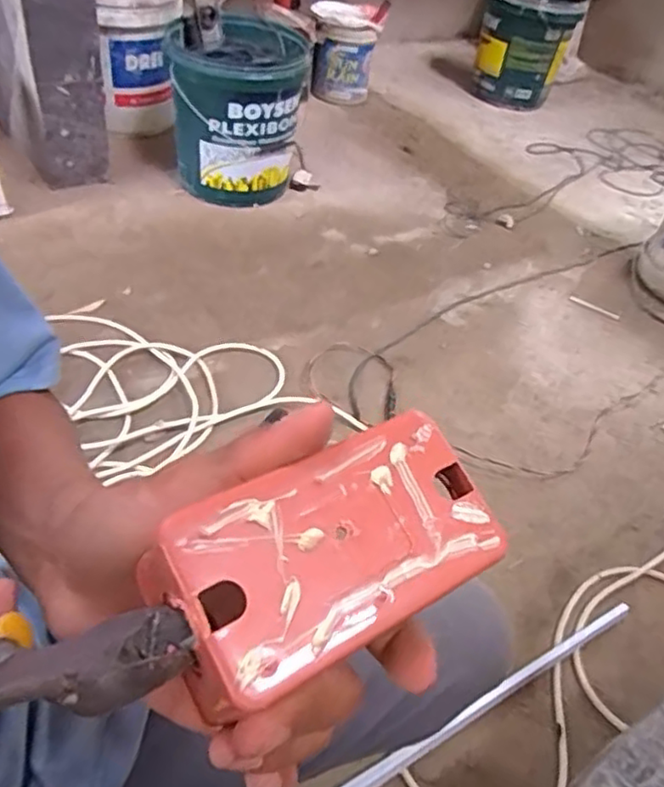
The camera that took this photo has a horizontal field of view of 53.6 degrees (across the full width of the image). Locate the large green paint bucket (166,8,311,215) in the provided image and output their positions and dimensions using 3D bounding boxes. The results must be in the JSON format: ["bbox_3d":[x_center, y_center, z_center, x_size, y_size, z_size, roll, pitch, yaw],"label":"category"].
[{"bbox_3d":[-0.213,-0.641,1.513,0.298,0.320,0.315,-4,46,-11],"label":"large green paint bucket"}]

